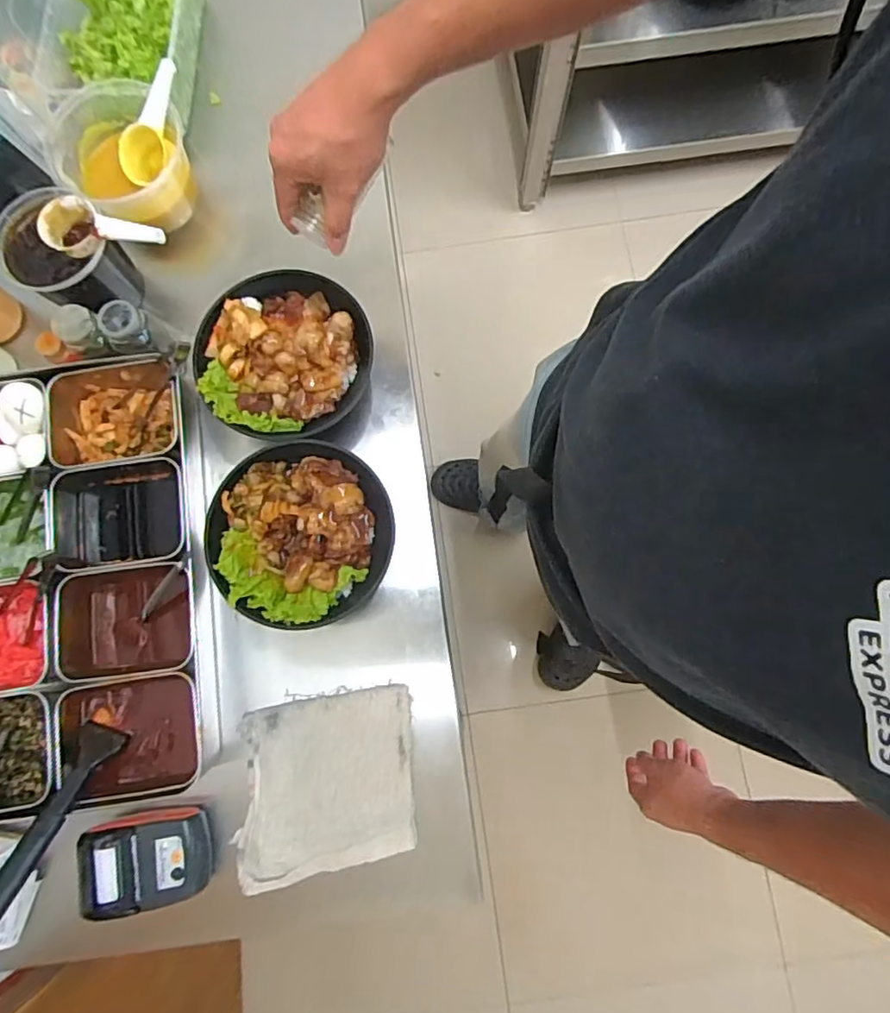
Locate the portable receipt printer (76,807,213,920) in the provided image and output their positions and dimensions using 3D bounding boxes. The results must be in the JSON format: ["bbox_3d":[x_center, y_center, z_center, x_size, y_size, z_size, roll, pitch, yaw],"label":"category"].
[{"bbox_3d":[-0.278,0.328,0.539,0.109,0.051,0.079,-13,80,-1],"label":"portable receipt printer"}]

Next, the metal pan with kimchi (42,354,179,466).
[{"bbox_3d":[-0.345,-0.093,0.619,0.136,0.062,0.106,-13,80,-1],"label":"metal pan with kimchi"}]

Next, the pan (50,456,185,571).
[{"bbox_3d":[-0.330,0.011,0.608,0.139,0.074,0.105,-8,80,0],"label":"pan"}]

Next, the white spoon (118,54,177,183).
[{"bbox_3d":[-0.323,-0.421,0.637,0.027,0.043,0.125,37,114,7],"label":"white spoon"}]

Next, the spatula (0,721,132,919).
[{"bbox_3d":[-0.347,0.279,0.502,0.039,0.023,0.179,18,50,4],"label":"spatula"}]

